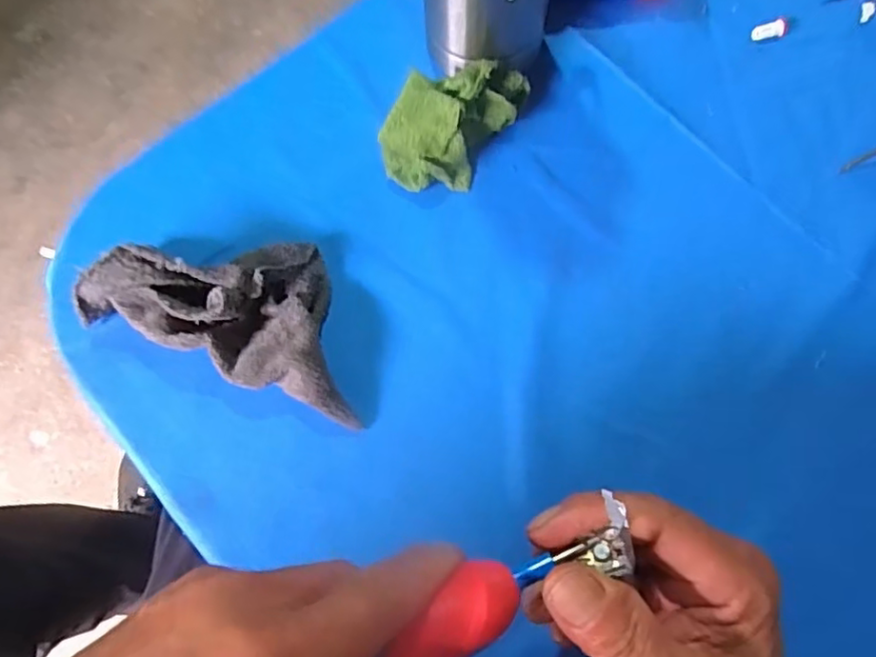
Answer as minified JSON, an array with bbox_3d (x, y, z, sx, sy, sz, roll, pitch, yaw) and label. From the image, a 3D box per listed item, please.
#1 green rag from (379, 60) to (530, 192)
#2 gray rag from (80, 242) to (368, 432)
[{"bbox_3d":[0.008,-0.133,0.390,0.063,0.035,0.104,33,74,14],"label":"green rag"},{"bbox_3d":[-0.110,-0.017,0.347,0.165,0.041,0.088,18,71,9],"label":"gray rag"}]

